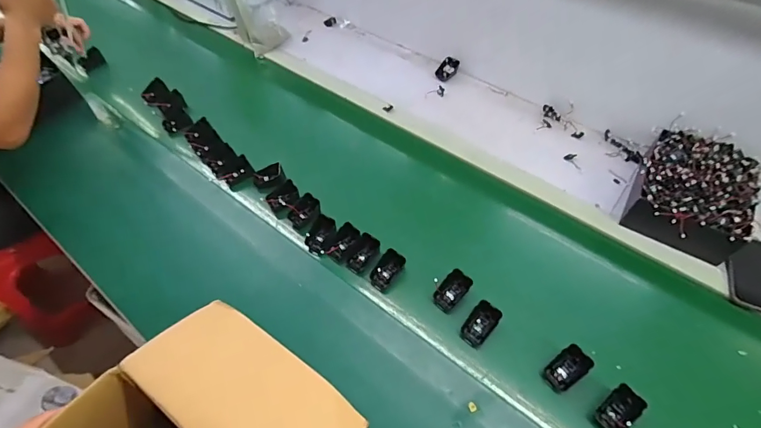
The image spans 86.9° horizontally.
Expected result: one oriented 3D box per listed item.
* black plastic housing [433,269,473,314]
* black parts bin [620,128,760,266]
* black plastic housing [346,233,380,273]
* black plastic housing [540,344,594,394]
[{"bbox_3d":[0.128,0.138,0.716,0.069,0.039,0.044,-38,61,-24],"label":"black plastic housing"},{"bbox_3d":[0.606,-0.041,0.780,0.187,0.089,0.255,26,58,20],"label":"black parts bin"},{"bbox_3d":[-0.031,0.074,0.762,0.044,0.033,0.064,33,61,24],"label":"black plastic housing"},{"bbox_3d":[0.293,0.243,0.632,0.063,0.039,0.045,-27,57,-17],"label":"black plastic housing"}]

